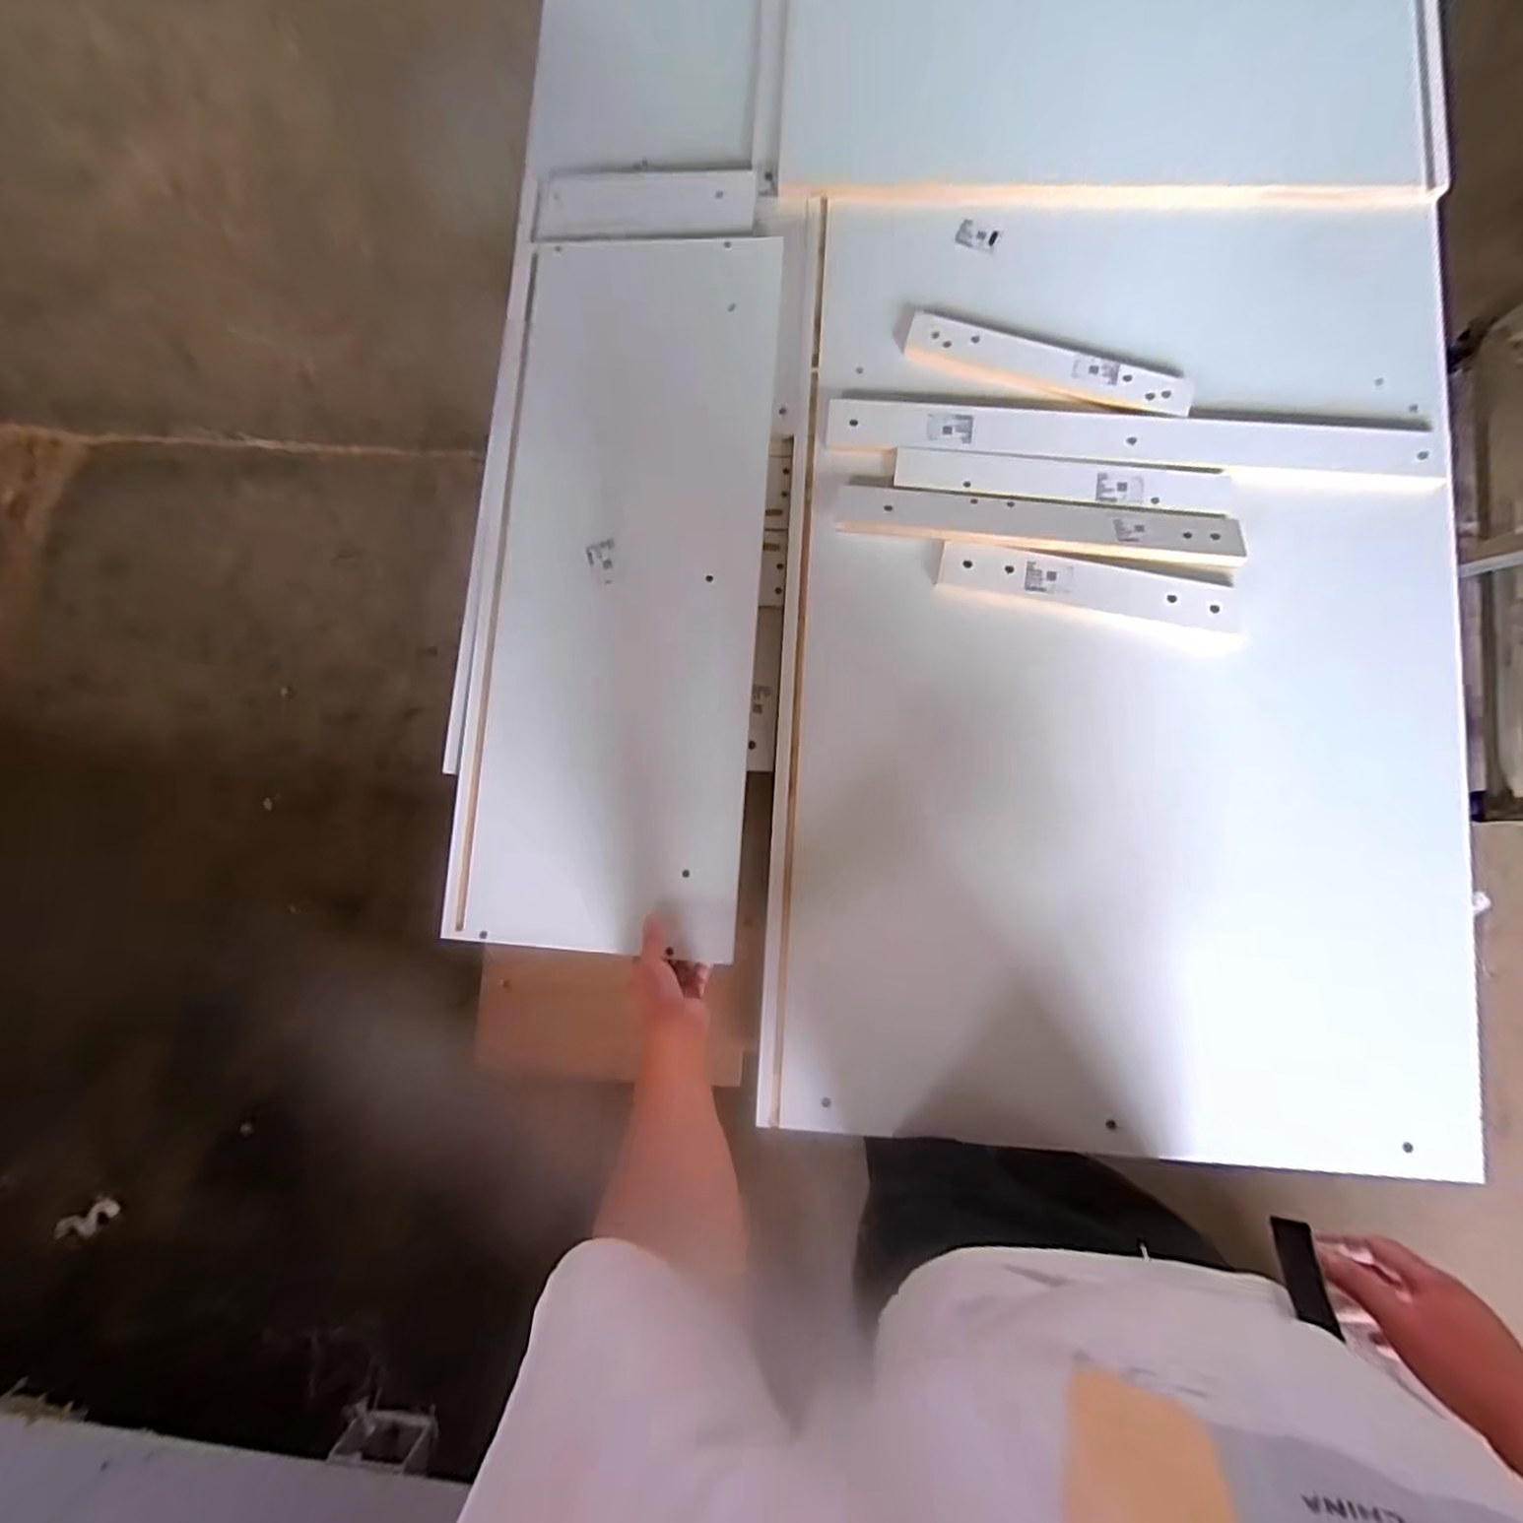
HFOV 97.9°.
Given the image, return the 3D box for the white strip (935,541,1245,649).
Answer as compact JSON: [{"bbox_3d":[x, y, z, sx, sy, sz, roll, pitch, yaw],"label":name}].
[{"bbox_3d":[0.402,-0.205,0.798,0.373,0.023,0.063,11,84,4],"label":"white strip"}]

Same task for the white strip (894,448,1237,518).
[{"bbox_3d":[0.367,-0.345,0.808,0.400,0.017,0.063,7,84,4],"label":"white strip"}]

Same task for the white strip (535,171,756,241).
[{"bbox_3d":[-0.149,-0.727,0.864,0.275,0.028,0.112,1,83,3],"label":"white strip"}]

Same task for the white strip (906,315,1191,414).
[{"bbox_3d":[0.354,-0.494,0.823,0.344,0.018,0.059,17,84,4],"label":"white strip"}]

